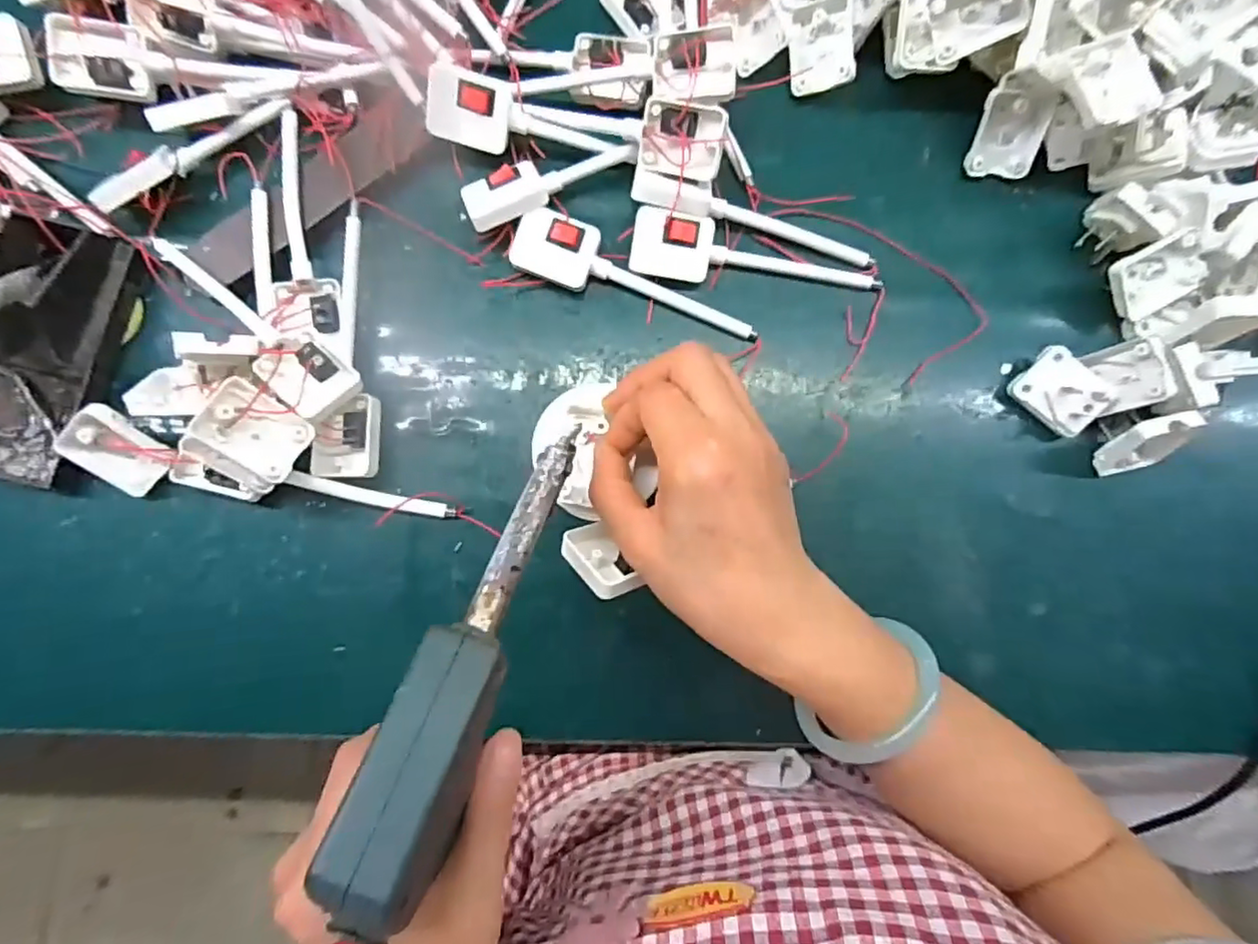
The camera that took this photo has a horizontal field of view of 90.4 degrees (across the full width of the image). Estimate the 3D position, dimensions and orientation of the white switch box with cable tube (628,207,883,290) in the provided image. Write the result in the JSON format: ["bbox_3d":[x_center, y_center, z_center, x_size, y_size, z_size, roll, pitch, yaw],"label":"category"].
[{"bbox_3d":[0.078,-0.129,0.379,0.154,0.023,0.034,7,88,-1],"label":"white switch box with cable tube"}]

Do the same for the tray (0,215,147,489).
[{"bbox_3d":[-0.336,-0.069,0.334,0.072,0.060,0.149,22,87,0],"label":"tray"}]

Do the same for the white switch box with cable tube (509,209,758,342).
[{"bbox_3d":[0.005,-0.118,0.377,0.152,0.019,0.035,16,87,-1],"label":"white switch box with cable tube"}]

